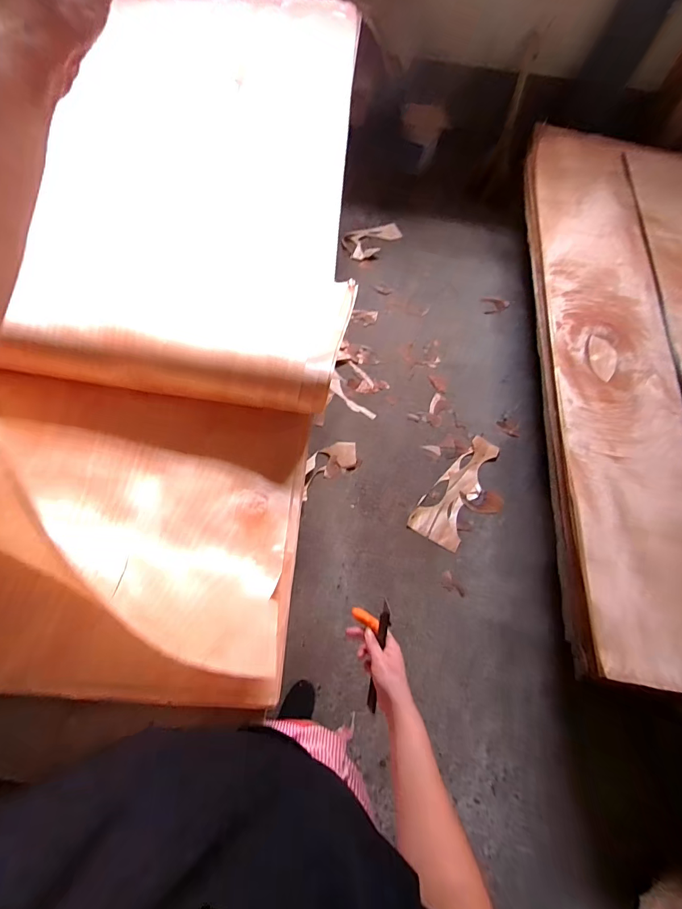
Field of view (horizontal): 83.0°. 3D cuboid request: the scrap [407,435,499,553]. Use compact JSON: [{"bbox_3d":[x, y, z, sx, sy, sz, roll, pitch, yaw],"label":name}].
[{"bbox_3d":[0.485,0.127,1.599,0.209,0.057,0.526,30,66,11],"label":"scrap"}]

